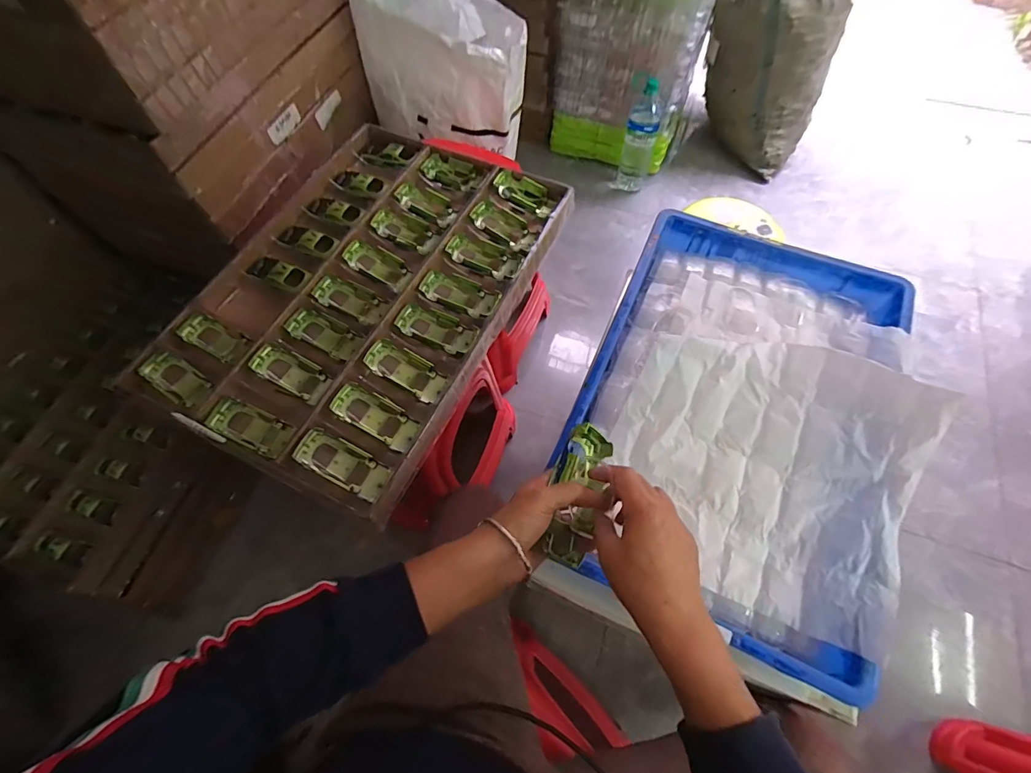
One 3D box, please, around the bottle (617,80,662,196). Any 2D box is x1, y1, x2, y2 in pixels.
[{"bbox_3d":[0.391,-0.768,1.416,0.102,0.298,0.093,15,65,9],"label":"bottle"}]

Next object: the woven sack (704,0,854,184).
[{"bbox_3d":[0.775,-1.029,1.358,0.380,0.539,0.314,29,68,15],"label":"woven sack"}]

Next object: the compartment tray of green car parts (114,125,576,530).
[{"bbox_3d":[-0.230,-0.169,0.752,0.460,0.052,0.652,23,66,13],"label":"compartment tray of green car parts"}]

